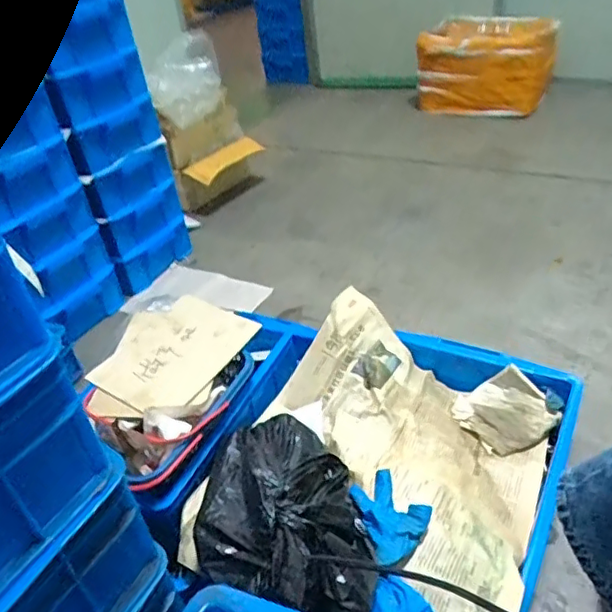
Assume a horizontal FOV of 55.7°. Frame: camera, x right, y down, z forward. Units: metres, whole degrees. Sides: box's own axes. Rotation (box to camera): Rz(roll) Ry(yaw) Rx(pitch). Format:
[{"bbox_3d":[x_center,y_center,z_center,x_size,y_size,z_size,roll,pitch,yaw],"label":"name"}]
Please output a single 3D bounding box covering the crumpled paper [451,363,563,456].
[{"bbox_3d":[0.307,0.158,0.896,0.129,0.037,0.132,-37,49,-7],"label":"crumpled paper"}]

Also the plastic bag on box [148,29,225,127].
[{"bbox_3d":[-0.331,-0.619,1.598,0.214,0.205,0.070,-25,40,-22],"label":"plastic bag on box"}]

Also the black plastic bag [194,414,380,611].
[{"bbox_3d":[-0.021,0.215,0.634,0.185,0.113,0.237,-1,37,9],"label":"black plastic bag"}]

